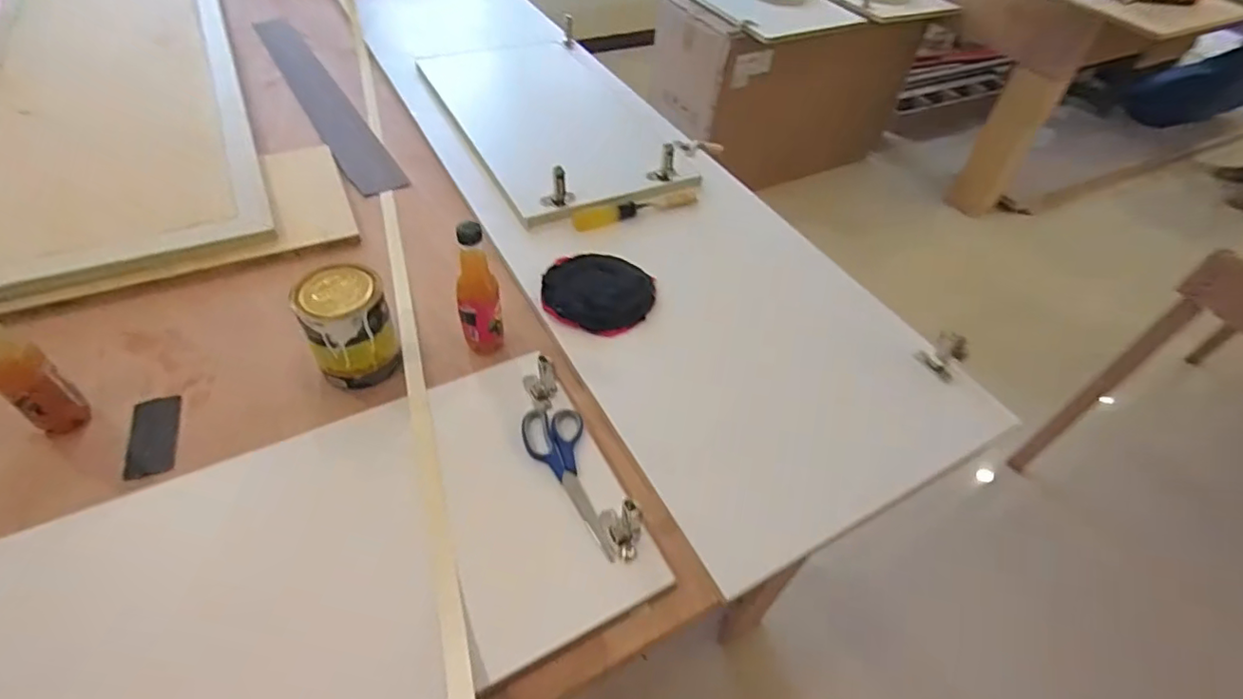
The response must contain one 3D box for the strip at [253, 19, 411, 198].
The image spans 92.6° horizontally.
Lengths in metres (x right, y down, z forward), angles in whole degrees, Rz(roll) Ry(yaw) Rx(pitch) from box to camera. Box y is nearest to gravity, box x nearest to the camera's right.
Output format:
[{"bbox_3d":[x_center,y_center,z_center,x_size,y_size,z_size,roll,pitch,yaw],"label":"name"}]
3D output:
[{"bbox_3d":[-0.655,-0.558,1.287,0.094,0.011,0.847,-22,54,-26],"label":"strip"}]

